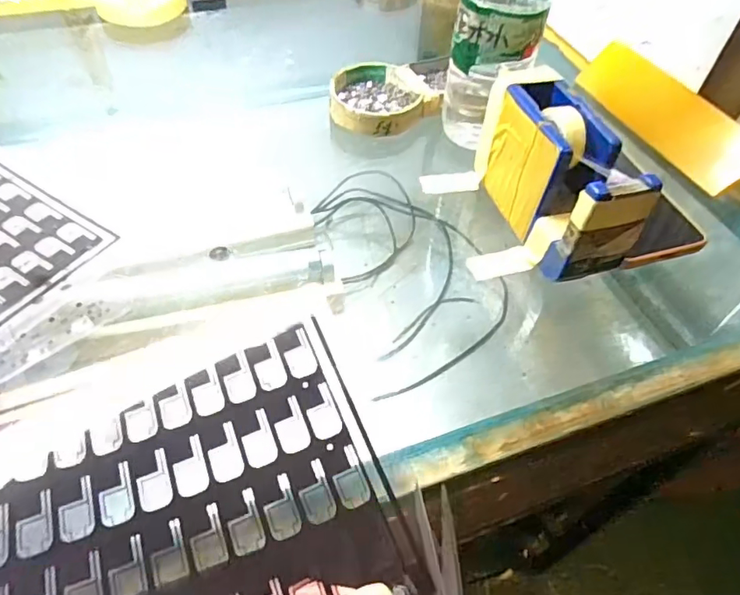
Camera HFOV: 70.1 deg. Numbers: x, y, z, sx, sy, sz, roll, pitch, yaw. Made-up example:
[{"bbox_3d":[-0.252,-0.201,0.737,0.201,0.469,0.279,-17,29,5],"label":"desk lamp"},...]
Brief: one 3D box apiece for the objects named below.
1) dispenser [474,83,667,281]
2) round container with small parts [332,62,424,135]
[{"bbox_3d":[0.122,-0.081,0.352,0.054,0.075,0.130,-12,52,-12],"label":"dispenser"},{"bbox_3d":[0.006,-0.176,0.464,0.079,0.023,0.082,1,51,-1],"label":"round container with small parts"}]

